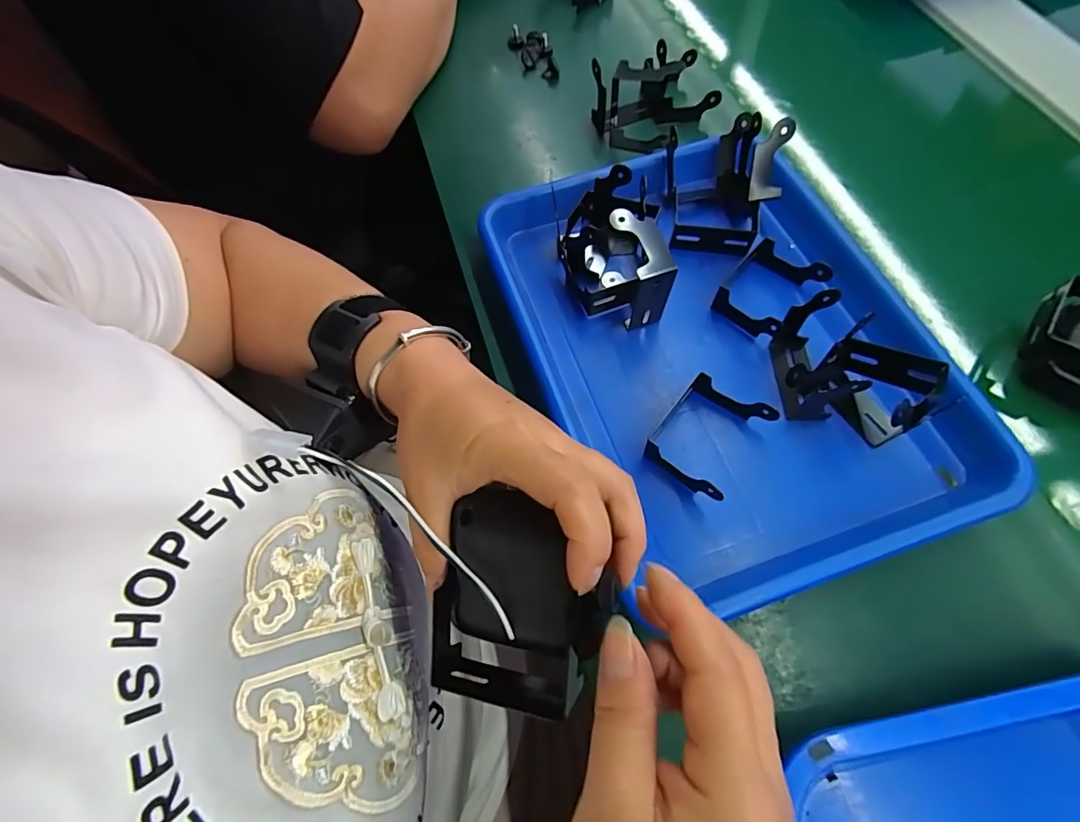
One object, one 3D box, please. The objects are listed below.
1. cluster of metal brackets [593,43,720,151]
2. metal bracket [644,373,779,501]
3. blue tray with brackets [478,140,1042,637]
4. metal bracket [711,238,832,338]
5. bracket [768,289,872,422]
[{"bbox_3d":[0.101,-0.280,0.431,0.098,0.063,0.062,-29,66,-10],"label":"cluster of metal brackets"},{"bbox_3d":[0.102,0.015,0.306,0.052,0.026,0.068,35,72,18],"label":"metal bracket"},{"bbox_3d":[0.115,-0.059,0.325,0.245,0.060,0.325,-19,65,-5],"label":"blue tray with brackets"},{"bbox_3d":[0.161,-0.085,0.356,0.053,0.031,0.069,41,74,19],"label":"metal bracket"},{"bbox_3d":[0.172,-0.032,0.317,0.025,0.055,0.066,0,65,4],"label":"bracket"}]

